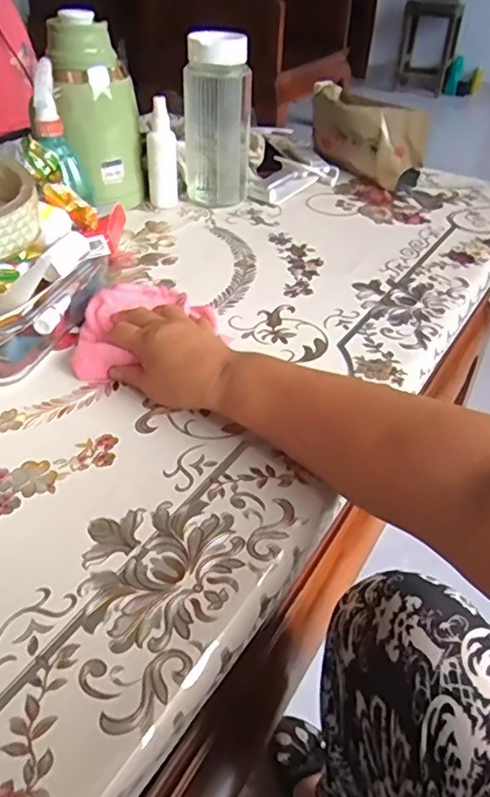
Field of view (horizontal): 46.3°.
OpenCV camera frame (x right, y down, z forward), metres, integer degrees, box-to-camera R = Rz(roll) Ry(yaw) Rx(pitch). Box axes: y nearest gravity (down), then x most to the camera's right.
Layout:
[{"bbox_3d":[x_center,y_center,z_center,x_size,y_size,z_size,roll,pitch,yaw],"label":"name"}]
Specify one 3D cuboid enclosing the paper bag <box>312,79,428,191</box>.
[{"bbox_3d":[0.185,-0.417,0.916,0.048,0.118,0.231,-21,46,-26],"label":"paper bag"}]

